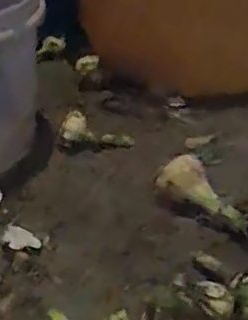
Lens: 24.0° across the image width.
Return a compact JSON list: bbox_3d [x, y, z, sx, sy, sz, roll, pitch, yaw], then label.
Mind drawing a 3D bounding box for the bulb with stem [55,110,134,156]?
[{"bbox_3d":[-0.042,-0.034,0.827,0.098,0.042,0.049,10,32,-25],"label":"bulb with stem"}]

